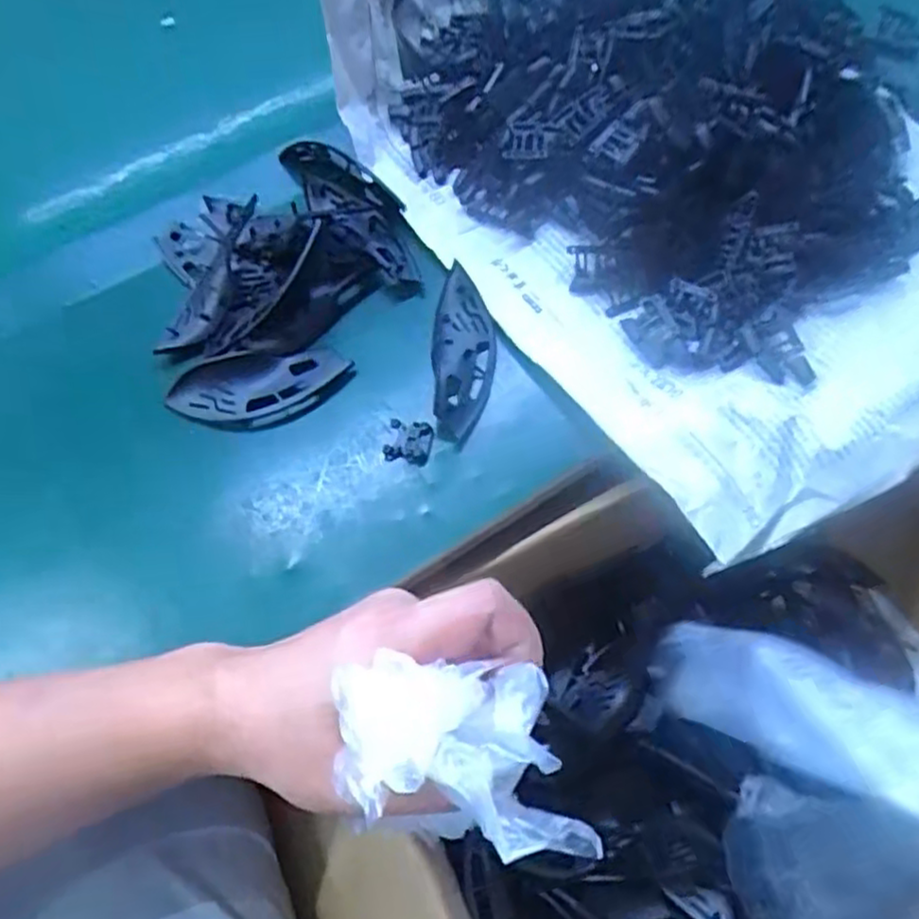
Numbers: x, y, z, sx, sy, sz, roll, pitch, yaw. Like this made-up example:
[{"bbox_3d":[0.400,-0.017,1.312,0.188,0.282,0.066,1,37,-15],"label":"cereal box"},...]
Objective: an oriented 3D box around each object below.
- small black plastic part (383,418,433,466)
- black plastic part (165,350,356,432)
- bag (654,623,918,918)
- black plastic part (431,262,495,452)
[{"bbox_3d":[-0.027,-0.010,0.393,0.025,0.009,0.025,8,64,8],"label":"small black plastic part"},{"bbox_3d":[-0.109,-0.039,0.402,0.097,0.027,0.035,-13,63,-3],"label":"black plastic part"},{"bbox_3d":[0.138,0.139,0.301,0.130,0.112,0.099,25,67,15],"label":"bag"},{"bbox_3d":[0.003,-0.058,0.409,0.035,0.009,0.104,10,69,-12],"label":"black plastic part"}]

